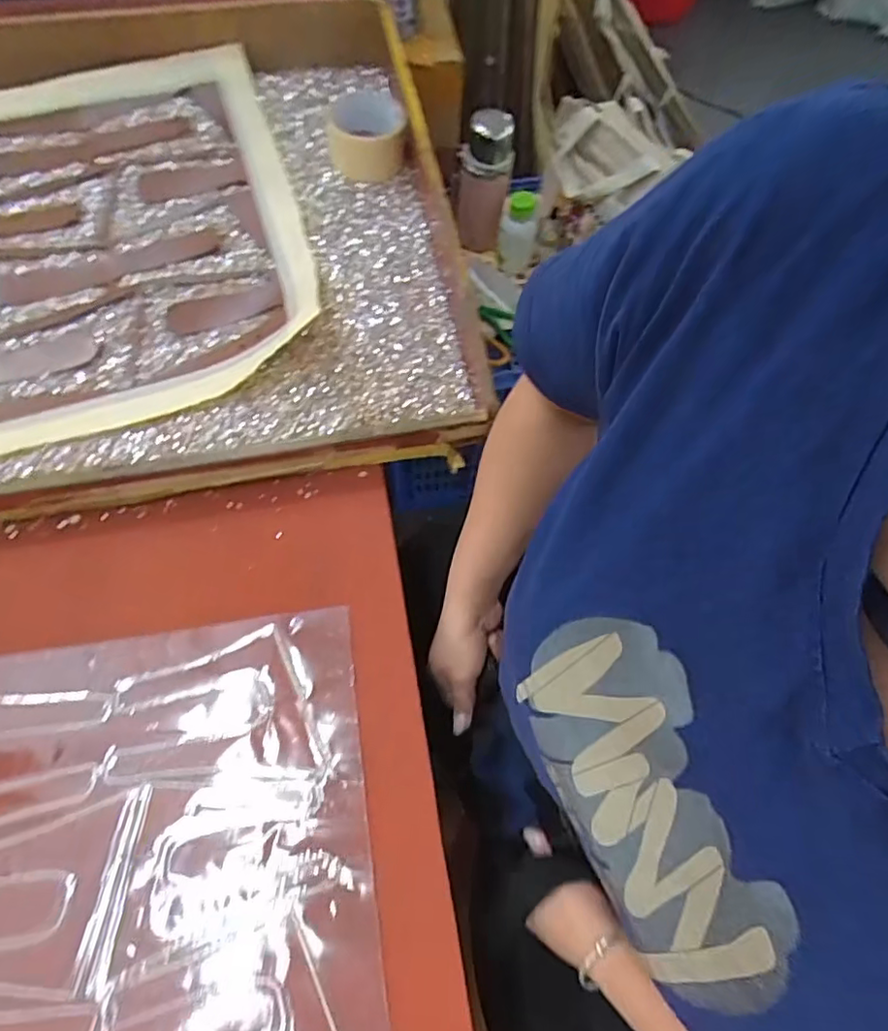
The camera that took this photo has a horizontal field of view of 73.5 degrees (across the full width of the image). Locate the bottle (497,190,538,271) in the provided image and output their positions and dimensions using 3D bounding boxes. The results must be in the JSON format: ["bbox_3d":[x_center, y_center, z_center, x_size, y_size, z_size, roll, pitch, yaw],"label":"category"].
[{"bbox_3d":[0.119,-0.462,0.966,0.058,0.141,0.051,9,66,2],"label":"bottle"}]

